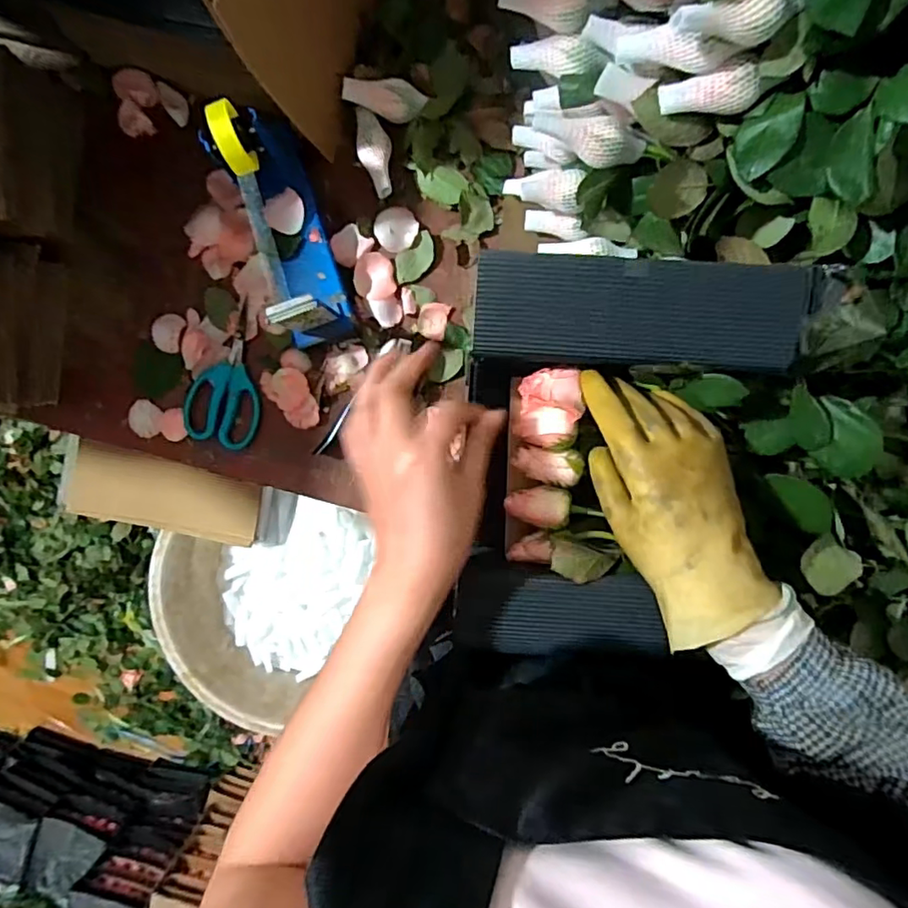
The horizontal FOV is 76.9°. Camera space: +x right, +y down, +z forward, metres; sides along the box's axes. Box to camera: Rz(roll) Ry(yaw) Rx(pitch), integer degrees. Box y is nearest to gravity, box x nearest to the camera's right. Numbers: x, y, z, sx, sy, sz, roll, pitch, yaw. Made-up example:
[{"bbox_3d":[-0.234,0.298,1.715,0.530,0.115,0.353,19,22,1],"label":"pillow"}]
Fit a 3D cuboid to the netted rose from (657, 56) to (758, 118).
[{"bbox_3d":[0.170,-0.242,0.382,0.060,0.023,0.021,3,95,22],"label":"netted rose"}]

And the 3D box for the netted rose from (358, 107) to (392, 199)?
[{"bbox_3d":[-0.075,-0.285,0.540,0.029,0.027,0.081,-7,94,3],"label":"netted rose"}]

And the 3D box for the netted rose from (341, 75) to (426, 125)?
[{"bbox_3d":[-0.064,-0.335,0.539,0.075,0.025,0.035,18,95,1],"label":"netted rose"}]

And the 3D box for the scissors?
[{"bbox_3d":[-0.221,-0.078,0.570,0.069,0.011,0.141,19,95,1],"label":"scissors"}]

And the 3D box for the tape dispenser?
[{"bbox_3d":[-0.152,-0.197,0.502,0.070,0.131,0.188,-13,94,4],"label":"tape dispenser"}]

